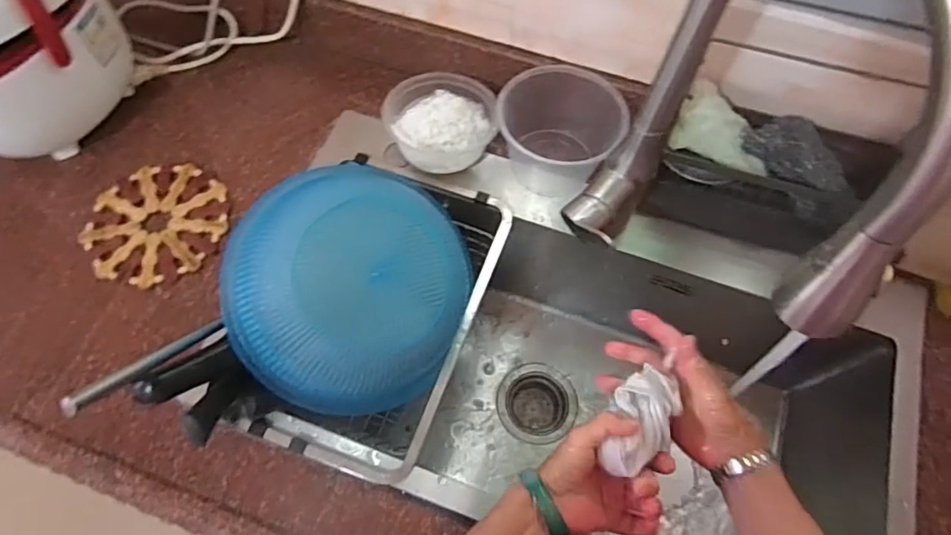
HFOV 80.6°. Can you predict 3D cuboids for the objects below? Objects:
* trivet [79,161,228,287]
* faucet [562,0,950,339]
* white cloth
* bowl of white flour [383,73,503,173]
[{"bbox_3d":[-0.371,-0.053,0.657,0.153,0.014,0.153,1,65,-2],"label":"trivet"},{"bbox_3d":[0.164,-0.065,0.388,0.087,0.339,0.242,-15,67,-9],"label":"faucet"},{"bbox_3d":[0.143,0.130,0.480,0.055,0.029,0.103,27,61,10],"label":"white cloth"},{"bbox_3d":[-0.040,-0.173,0.678,0.129,0.068,0.118,1,65,-2],"label":"bowl of white flour"}]

